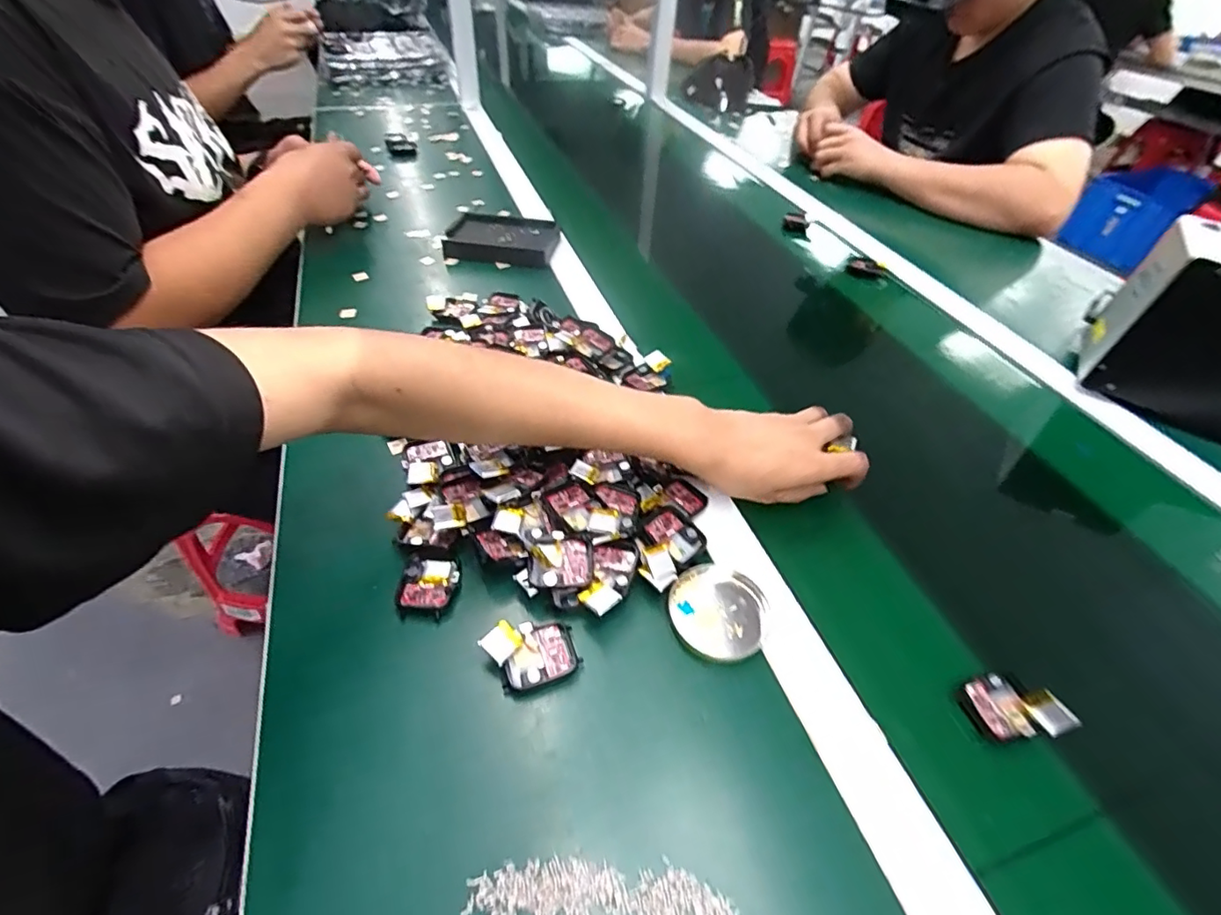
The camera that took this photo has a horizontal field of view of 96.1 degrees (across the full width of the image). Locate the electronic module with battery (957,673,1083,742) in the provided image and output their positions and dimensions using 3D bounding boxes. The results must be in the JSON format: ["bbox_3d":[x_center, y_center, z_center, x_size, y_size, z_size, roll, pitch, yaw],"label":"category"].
[{"bbox_3d":[0.245,0.153,0.335,0.049,0.021,0.040,-7,46,-11],"label":"electronic module with battery"}]

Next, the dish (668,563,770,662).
[{"bbox_3d":[0.073,0.102,0.367,0.065,0.010,0.062,2,45,-2],"label":"dish"}]

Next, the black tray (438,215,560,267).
[{"bbox_3d":[-0.143,-0.290,0.729,0.140,0.019,0.113,4,45,0],"label":"black tray"}]

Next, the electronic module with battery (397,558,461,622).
[{"bbox_3d":[-0.121,0.088,0.368,0.035,0.013,0.039,6,45,2],"label":"electronic module with battery"}]

